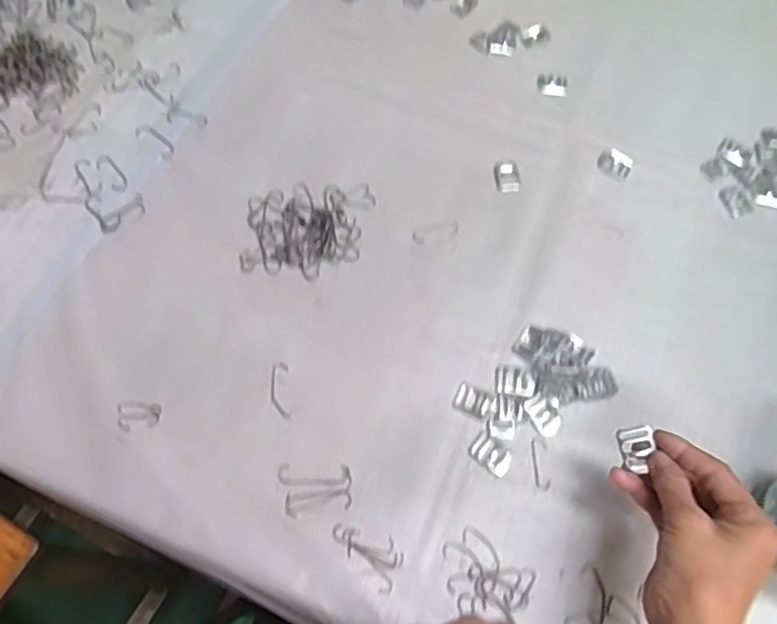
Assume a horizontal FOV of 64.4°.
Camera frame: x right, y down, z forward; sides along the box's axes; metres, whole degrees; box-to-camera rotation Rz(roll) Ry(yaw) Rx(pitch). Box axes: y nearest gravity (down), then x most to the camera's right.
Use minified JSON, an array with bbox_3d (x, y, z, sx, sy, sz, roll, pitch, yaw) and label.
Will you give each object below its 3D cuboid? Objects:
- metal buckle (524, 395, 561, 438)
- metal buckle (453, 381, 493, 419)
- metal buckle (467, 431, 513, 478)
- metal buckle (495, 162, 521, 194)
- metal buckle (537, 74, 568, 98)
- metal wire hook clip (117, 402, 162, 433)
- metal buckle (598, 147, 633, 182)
[{"bbox_3d":[0.124,0.079,0.483,0.026,0.004,0.031,-23,66,-12],"label":"metal buckle"},{"bbox_3d":[0.067,0.069,0.486,0.028,0.004,0.022,23,65,10],"label":"metal buckle"},{"bbox_3d":[0.079,0.109,0.476,0.032,0.004,0.021,37,68,16],"label":"metal buckle"},{"bbox_3d":[0.114,-0.130,0.588,0.024,0.004,0.036,-4,63,-3],"label":"metal buckle"},{"bbox_3d":[0.172,-0.237,0.648,0.031,0.004,0.028,7,63,2],"label":"metal buckle"},{"bbox_3d":[-0.192,0.079,0.476,0.032,0.004,0.022,-5,63,-4],"label":"metal wire hook clip"},{"bbox_3d":[0.221,-0.144,0.598,0.033,0.004,0.029,36,68,16],"label":"metal buckle"}]

